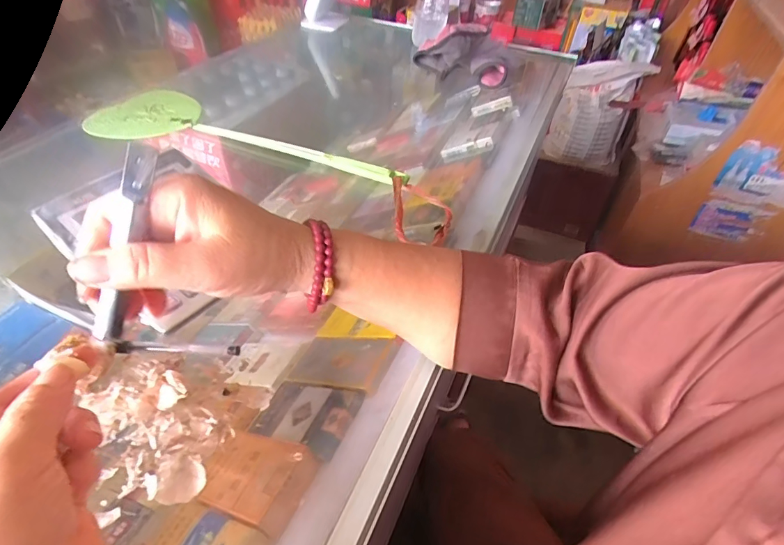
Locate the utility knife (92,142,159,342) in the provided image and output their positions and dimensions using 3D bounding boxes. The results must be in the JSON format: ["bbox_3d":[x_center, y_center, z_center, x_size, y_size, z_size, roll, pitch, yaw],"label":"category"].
[{"bbox_3d":[-0.141,-0.014,0.221,0.016,0.107,0.009,24,14,19],"label":"utility knife"}]

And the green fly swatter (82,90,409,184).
[{"bbox_3d":[-0.195,-0.191,0.568,0.460,0.018,0.122,13,46,9],"label":"green fly swatter"}]

